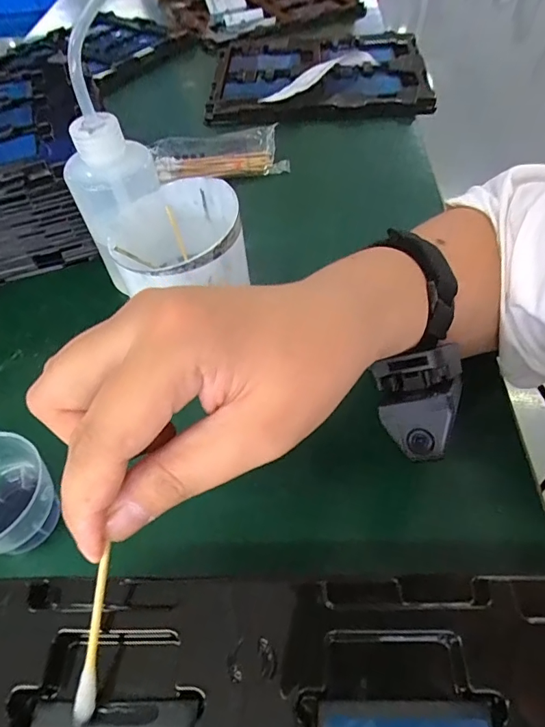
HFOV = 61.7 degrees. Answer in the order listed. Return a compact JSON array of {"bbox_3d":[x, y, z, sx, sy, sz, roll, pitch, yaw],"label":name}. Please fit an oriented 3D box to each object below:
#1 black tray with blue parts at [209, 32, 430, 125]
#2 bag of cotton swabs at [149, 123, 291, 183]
[{"bbox_3d":[0.052,-0.353,0.551,0.244,0.028,0.179,-2,54,4],"label":"black tray with blue parts"},{"bbox_3d":[-0.054,-0.213,0.464,0.129,0.030,0.045,-7,53,-2],"label":"bag of cotton swabs"}]

